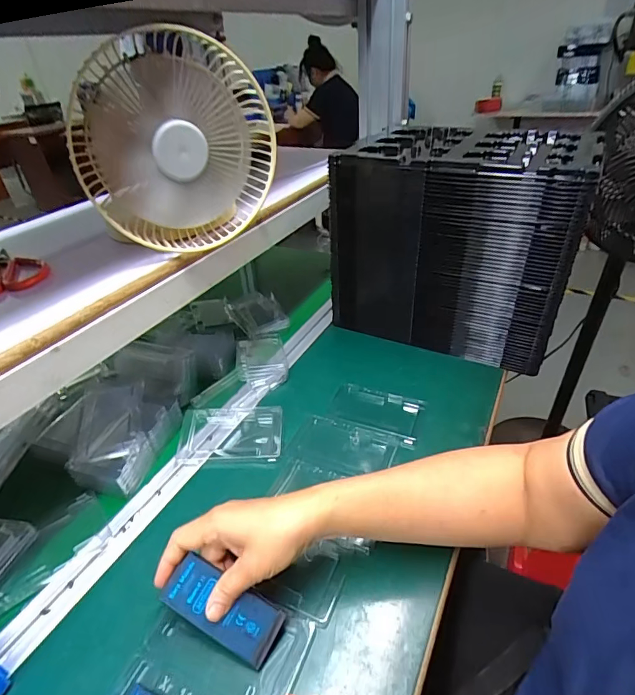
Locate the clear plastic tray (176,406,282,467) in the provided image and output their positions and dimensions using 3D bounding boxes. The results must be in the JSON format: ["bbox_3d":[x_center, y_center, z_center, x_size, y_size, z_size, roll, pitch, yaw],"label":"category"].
[{"bbox_3d":[-0.113,0.109,0.540,0.132,0.023,0.083,-2,36,1],"label":"clear plastic tray"}]

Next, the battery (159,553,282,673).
[{"bbox_3d":[-0.077,0.217,0.351,0.098,0.008,0.045,31,70,8],"label":"battery"}]

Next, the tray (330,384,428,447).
[{"bbox_3d":[0.076,0.086,0.569,0.122,0.008,0.080,13,39,21],"label":"tray"}]

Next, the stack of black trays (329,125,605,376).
[{"bbox_3d":[0.214,-0.166,0.671,0.341,0.284,0.207,18,41,26],"label":"stack of black trays"}]

